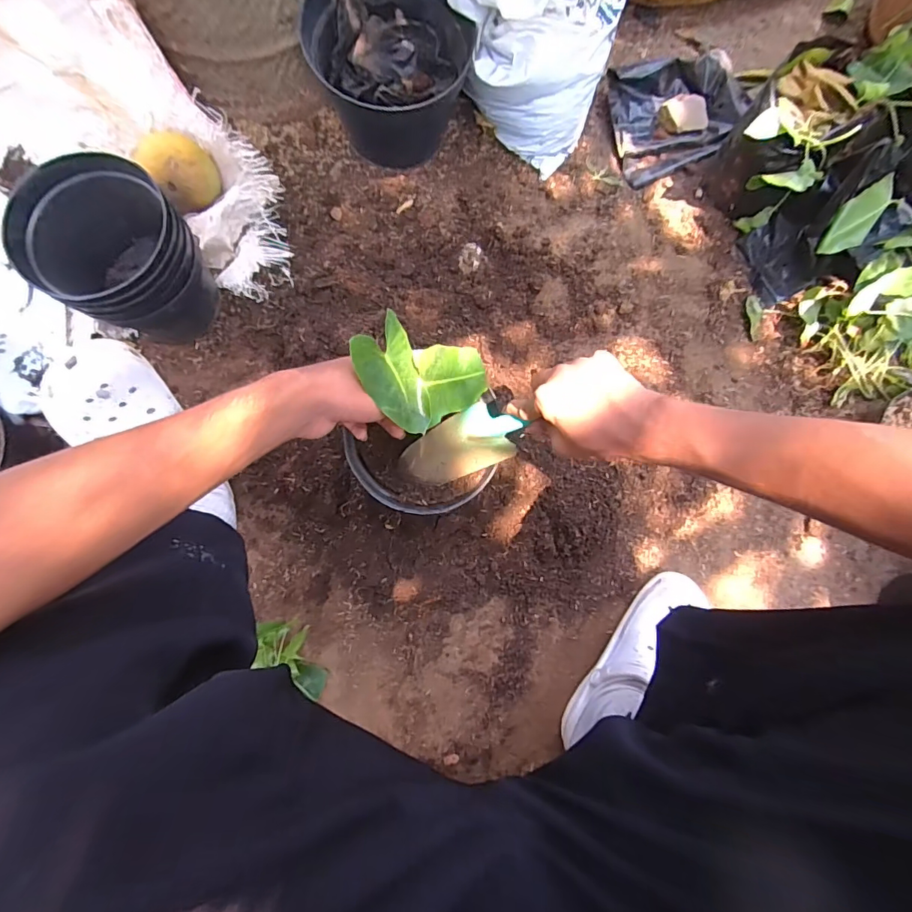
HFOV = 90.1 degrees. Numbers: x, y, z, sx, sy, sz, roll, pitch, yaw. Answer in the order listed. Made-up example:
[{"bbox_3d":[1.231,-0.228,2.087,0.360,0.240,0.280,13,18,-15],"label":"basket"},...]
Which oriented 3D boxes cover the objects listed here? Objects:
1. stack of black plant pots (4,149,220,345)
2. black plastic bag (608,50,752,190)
[{"bbox_3d":[-0.417,-0.240,0.600,0.155,0.201,0.160,42,82,6],"label":"stack of black plant pots"},{"bbox_3d":[0.381,-0.568,0.757,0.230,0.057,0.182,-12,80,-3],"label":"black plastic bag"}]

